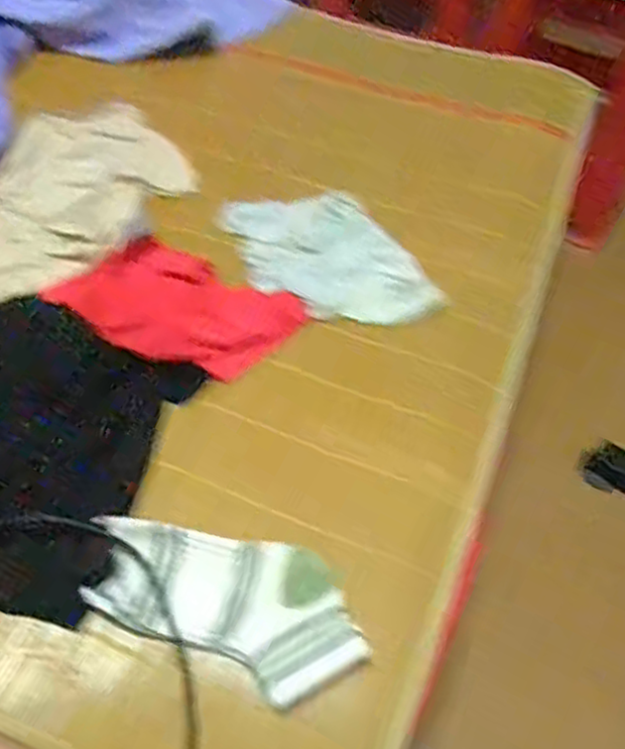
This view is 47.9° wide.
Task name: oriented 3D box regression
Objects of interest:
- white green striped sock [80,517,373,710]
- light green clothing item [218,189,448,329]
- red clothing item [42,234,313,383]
[{"bbox_3d":[-0.058,0.155,0.498,0.194,0.030,0.096,21,55,11],"label":"white green striped sock"},{"bbox_3d":[0.016,-0.112,0.706,0.162,0.028,0.205,-20,58,-18],"label":"light green clothing item"},{"bbox_3d":[-0.119,-0.061,0.641,0.205,0.015,0.125,22,56,11],"label":"red clothing item"}]

